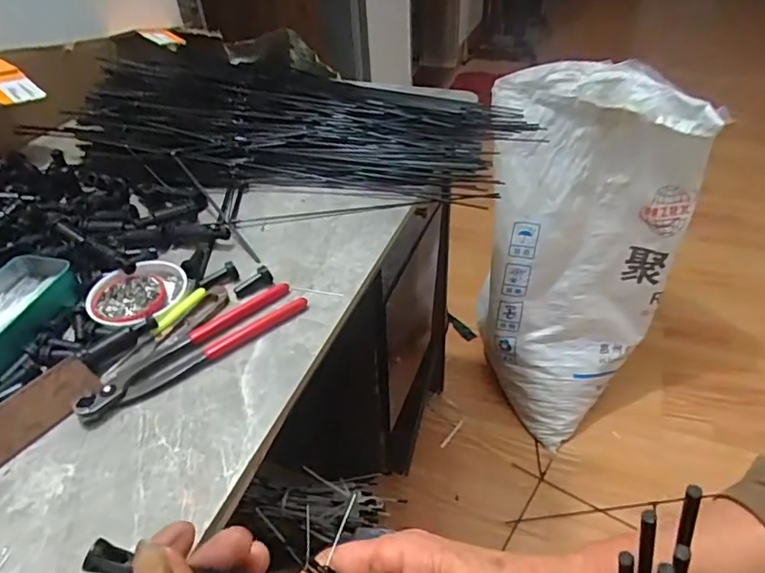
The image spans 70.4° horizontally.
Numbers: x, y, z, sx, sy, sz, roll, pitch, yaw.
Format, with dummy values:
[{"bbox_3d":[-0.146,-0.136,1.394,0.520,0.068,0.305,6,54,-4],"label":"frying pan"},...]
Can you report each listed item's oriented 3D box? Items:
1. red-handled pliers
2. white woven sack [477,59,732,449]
[{"bbox_3d":[-0.156,0.050,0.457,0.196,0.012,0.039,-30,47,-28],"label":"red-handled pliers"},{"bbox_3d":[0.402,-0.047,1.136,0.392,0.785,0.241,8,20,11],"label":"white woven sack"}]

